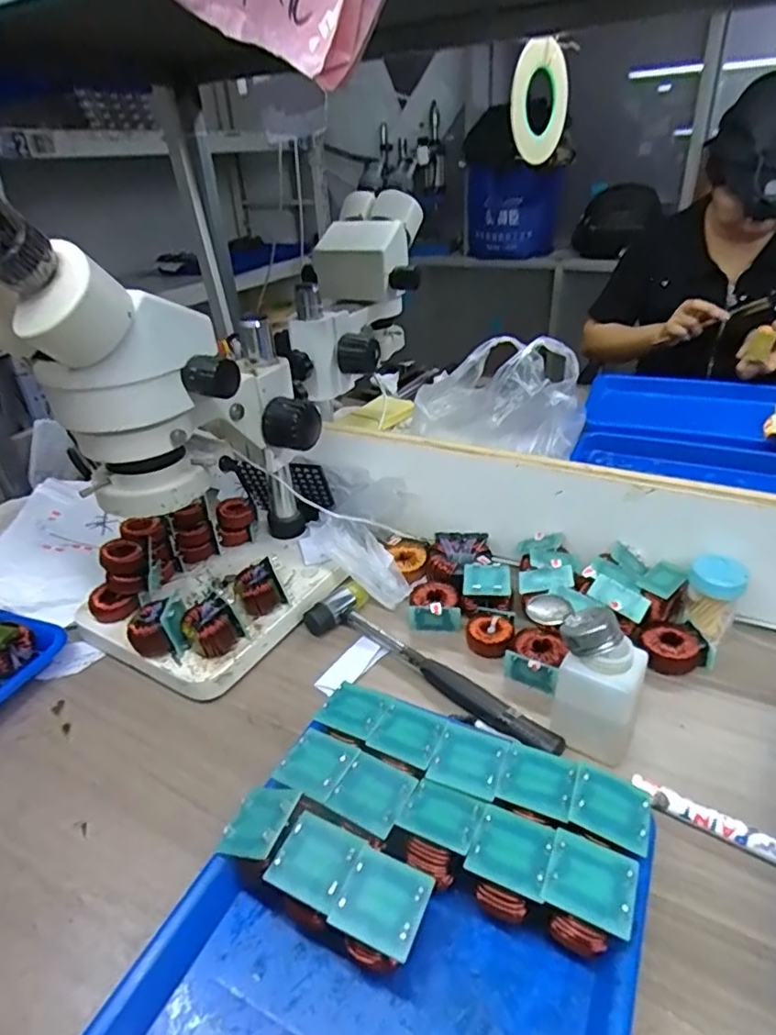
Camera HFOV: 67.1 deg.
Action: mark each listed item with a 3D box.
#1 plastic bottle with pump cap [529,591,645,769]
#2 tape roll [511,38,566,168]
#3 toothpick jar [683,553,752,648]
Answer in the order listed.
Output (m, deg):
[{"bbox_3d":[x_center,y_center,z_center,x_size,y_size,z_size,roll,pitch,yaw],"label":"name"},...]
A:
[{"bbox_3d":[0.146,0.116,0.451,0.093,0.102,0.068,12,35,25],"label":"plastic bottle with pump cap"},{"bbox_3d":[0.213,-0.572,0.820,0.014,0.136,0.133,25,2,39],"label":"tape roll"},{"bbox_3d":[0.297,0.075,0.534,0.047,0.067,0.043,-3,31,2],"label":"toothpick jar"}]

